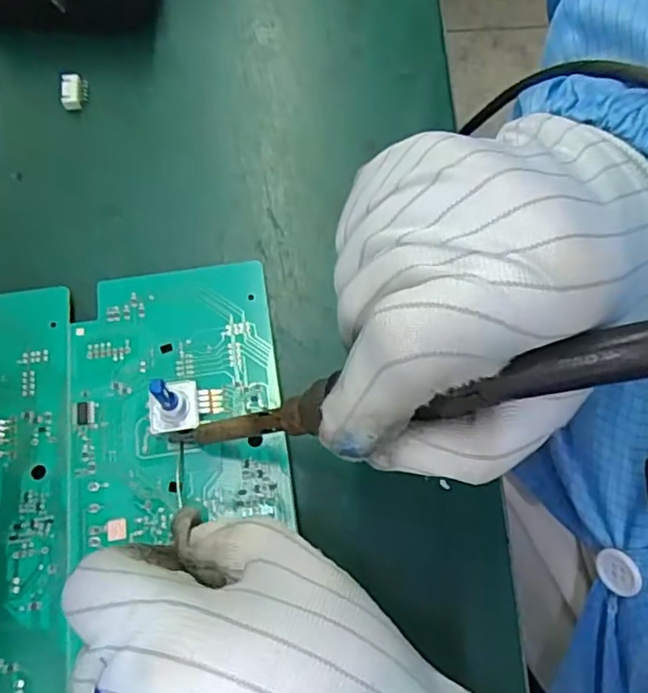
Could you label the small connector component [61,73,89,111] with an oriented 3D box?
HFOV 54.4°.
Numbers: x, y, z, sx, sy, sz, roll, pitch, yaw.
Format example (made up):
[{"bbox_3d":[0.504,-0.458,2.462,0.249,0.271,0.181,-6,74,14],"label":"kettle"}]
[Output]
[{"bbox_3d":[-0.120,-0.122,0.302,0.012,0.006,0.017,-5,68,-3],"label":"small connector component"}]

